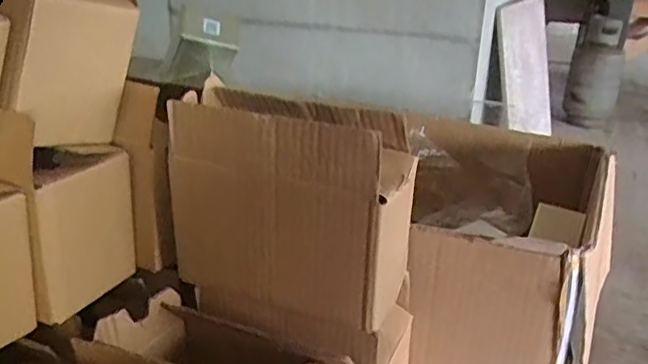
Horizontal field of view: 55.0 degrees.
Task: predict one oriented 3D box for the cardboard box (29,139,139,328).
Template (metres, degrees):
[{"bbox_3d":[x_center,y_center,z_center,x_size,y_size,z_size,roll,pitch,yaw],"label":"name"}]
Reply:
[{"bbox_3d":[-0.198,0.035,0.494,0.049,0.118,0.098,12,23,22],"label":"cardboard box"}]

